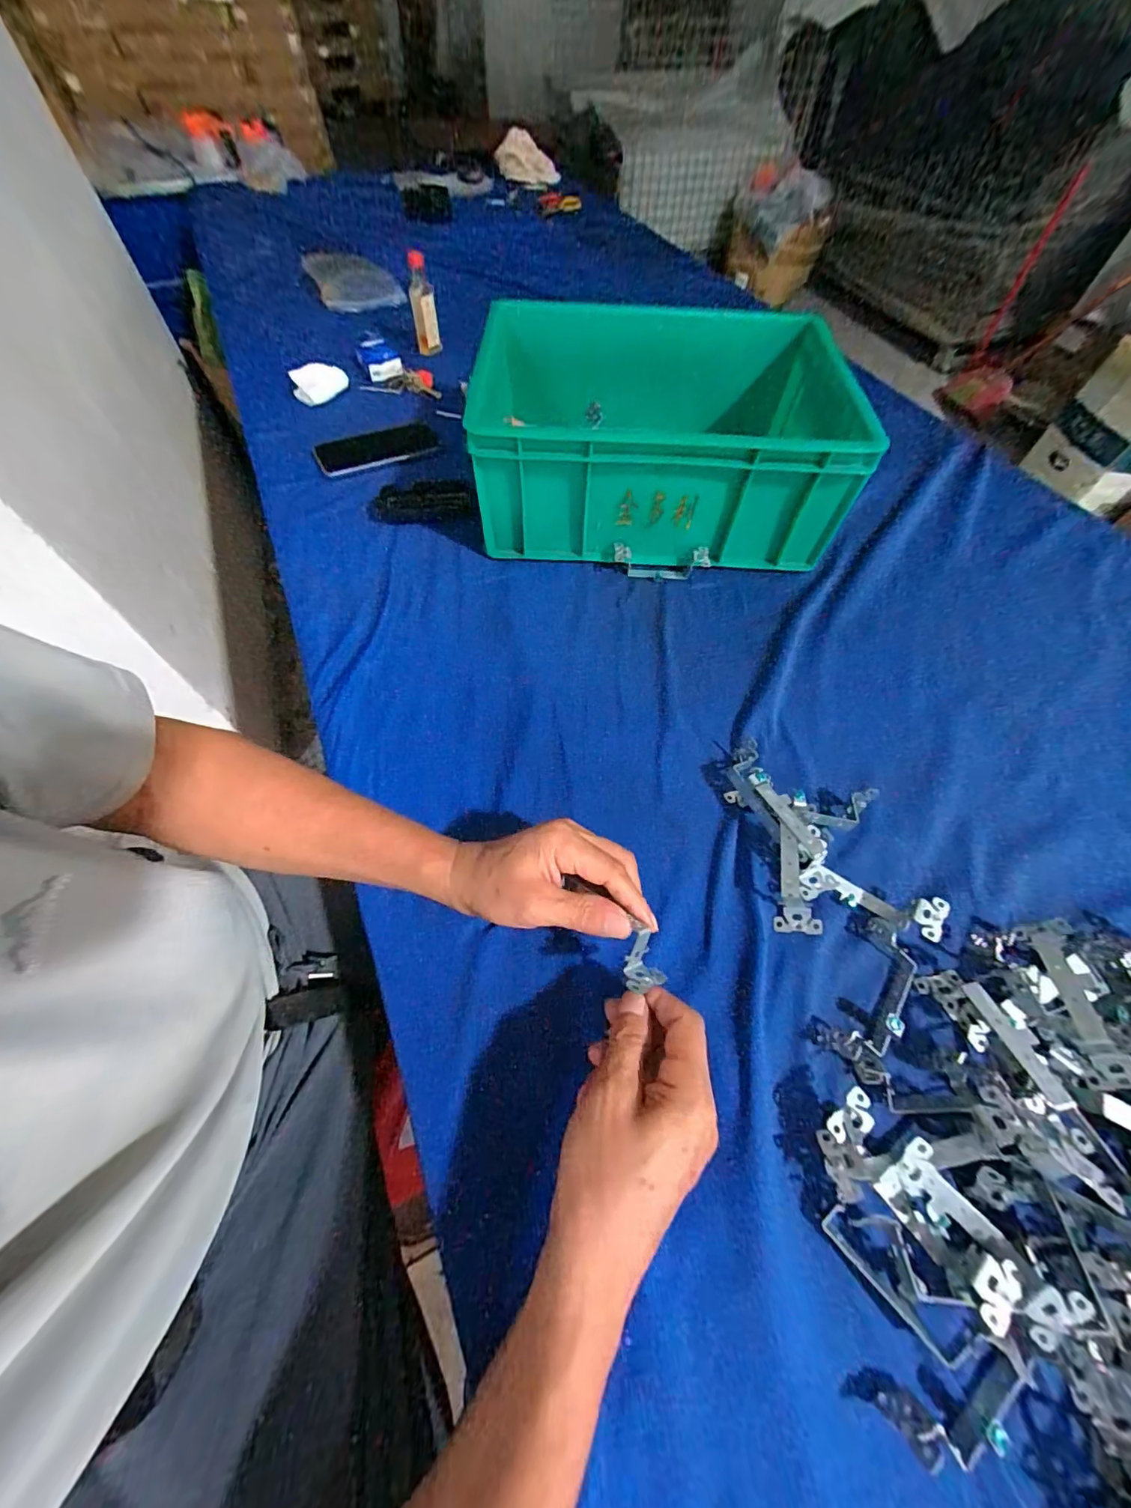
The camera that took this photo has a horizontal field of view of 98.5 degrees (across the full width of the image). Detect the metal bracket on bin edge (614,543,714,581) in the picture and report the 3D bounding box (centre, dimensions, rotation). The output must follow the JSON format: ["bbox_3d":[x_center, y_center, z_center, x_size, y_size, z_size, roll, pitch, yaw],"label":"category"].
[{"bbox_3d":[0.111,-0.221,0.562,0.109,0.031,0.022,5,59,1],"label":"metal bracket on bin edge"}]

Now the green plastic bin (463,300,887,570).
[{"bbox_3d":[0.110,-0.386,0.587,0.393,0.148,0.336,3,59,0],"label":"green plastic bin"}]

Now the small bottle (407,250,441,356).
[{"bbox_3d":[-0.222,-0.697,0.761,0.037,0.117,0.034,-12,60,-9],"label":"small bottle"}]

